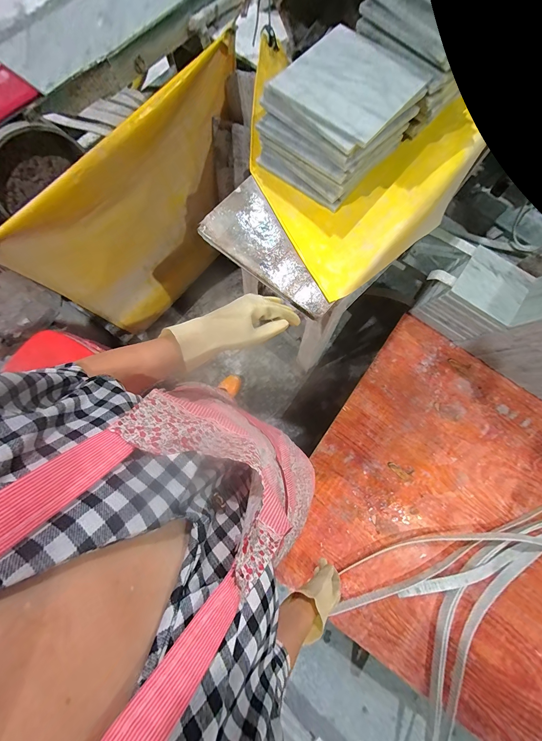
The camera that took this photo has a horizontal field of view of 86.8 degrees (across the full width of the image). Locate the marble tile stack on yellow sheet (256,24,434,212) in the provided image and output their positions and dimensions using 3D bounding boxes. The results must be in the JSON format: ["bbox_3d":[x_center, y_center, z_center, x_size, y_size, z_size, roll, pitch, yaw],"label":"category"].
[{"bbox_3d":[0.123,-0.471,0.540,0.213,0.127,0.225,41,80,9],"label":"marble tile stack on yellow sheet"}]

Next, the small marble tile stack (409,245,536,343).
[{"bbox_3d":[0.676,-0.253,0.993,0.230,0.231,0.200,38,80,8],"label":"small marble tile stack"}]

